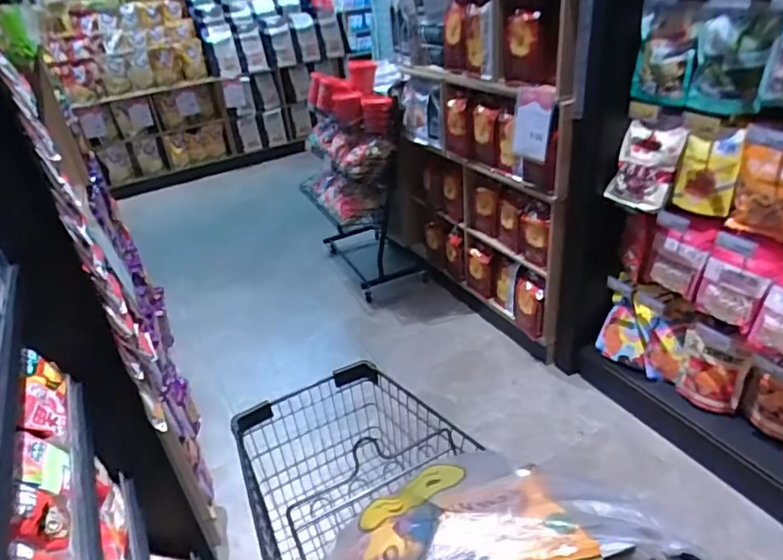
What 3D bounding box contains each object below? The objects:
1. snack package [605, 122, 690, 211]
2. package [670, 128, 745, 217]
[{"bbox_3d":[0.756,-0.344,1.610,0.057,0.241,0.191,-2,26,-34],"label":"snack package"},{"bbox_3d":[0.880,-0.301,1.488,0.146,0.237,0.038,18,38,32],"label":"package"}]

